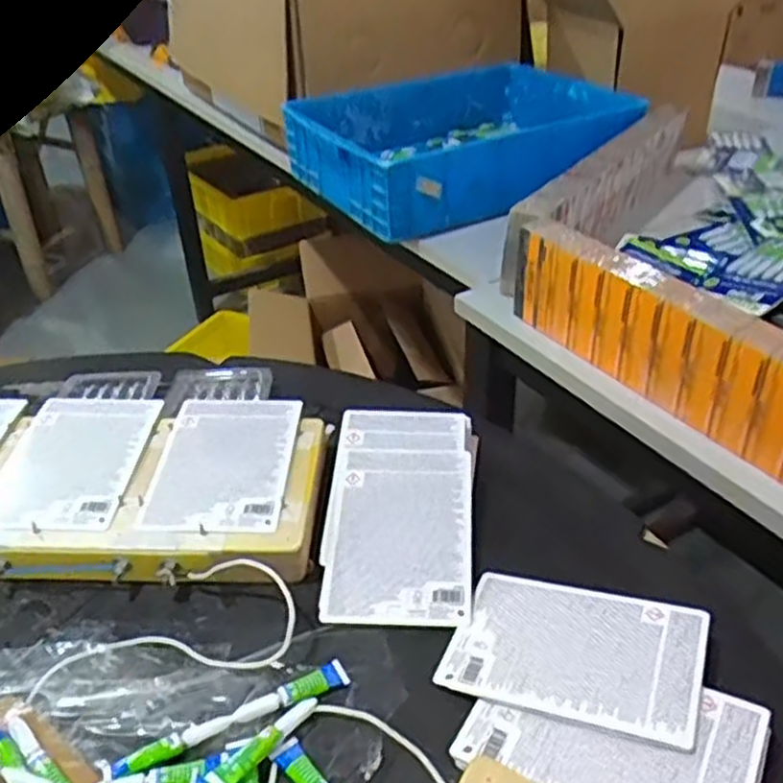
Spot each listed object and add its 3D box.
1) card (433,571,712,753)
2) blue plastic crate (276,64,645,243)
[{"bbox_3d":[0.129,0.182,0.542,0.169,0.011,0.112,5,33,26],"label":"card"},{"bbox_3d":[0.117,-0.422,1.290,0.500,0.116,0.416,-19,39,-23],"label":"blue plastic crate"}]

